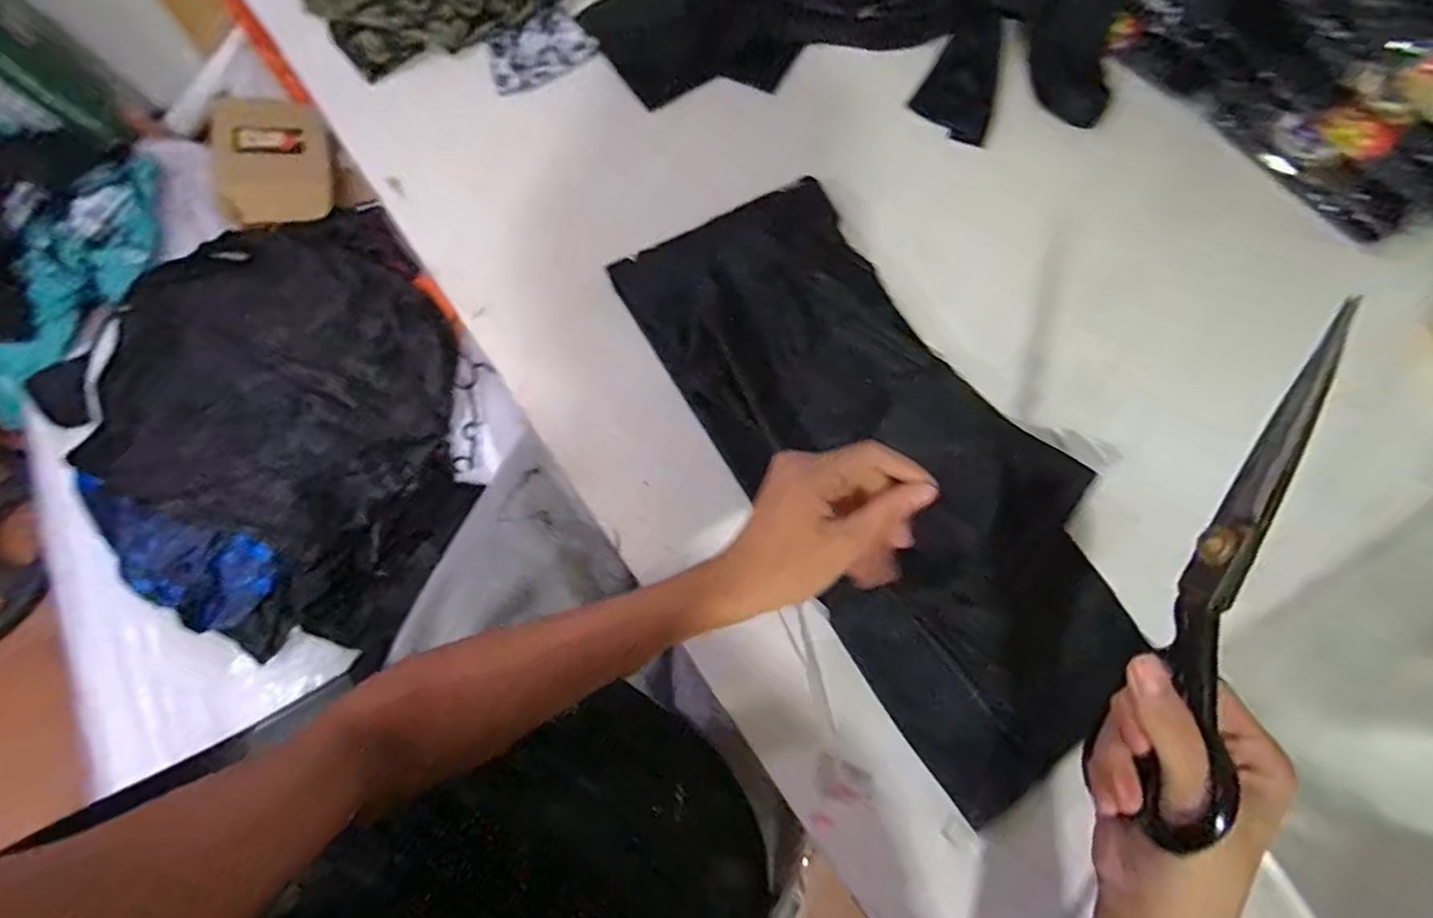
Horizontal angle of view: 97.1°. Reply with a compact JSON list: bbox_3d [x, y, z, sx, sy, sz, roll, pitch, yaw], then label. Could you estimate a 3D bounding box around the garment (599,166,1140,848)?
[{"bbox_3d":[0.130,-0.005,0.516,0.208,0.046,0.492,-30,75,-9],"label":"garment"}]

